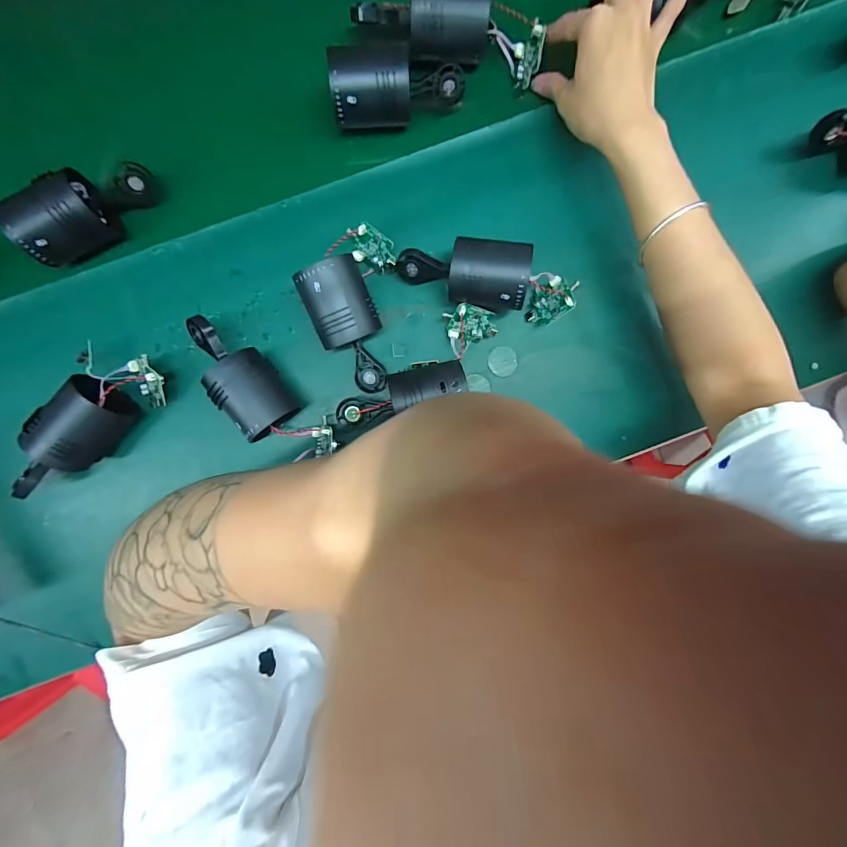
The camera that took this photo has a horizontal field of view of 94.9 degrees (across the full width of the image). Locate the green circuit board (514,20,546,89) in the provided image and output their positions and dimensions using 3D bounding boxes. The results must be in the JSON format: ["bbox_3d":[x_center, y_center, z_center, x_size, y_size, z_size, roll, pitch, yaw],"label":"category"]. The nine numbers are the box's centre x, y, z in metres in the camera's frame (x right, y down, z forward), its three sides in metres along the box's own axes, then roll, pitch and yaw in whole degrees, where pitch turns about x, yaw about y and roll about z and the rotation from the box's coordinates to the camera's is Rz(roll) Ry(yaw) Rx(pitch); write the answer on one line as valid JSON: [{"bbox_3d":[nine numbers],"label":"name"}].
[{"bbox_3d":[0.096,-0.334,0.355,0.011,0.033,0.040,-1,97,-28],"label":"green circuit board"}]

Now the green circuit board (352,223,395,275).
[{"bbox_3d":[-0.044,-0.156,0.353,0.040,0.036,0.009,38,50,-5],"label":"green circuit board"}]

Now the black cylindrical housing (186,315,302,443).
[{"bbox_3d":[-0.163,-0.042,0.344,0.115,0.058,0.055,44,91,-6],"label":"black cylindrical housing"}]

